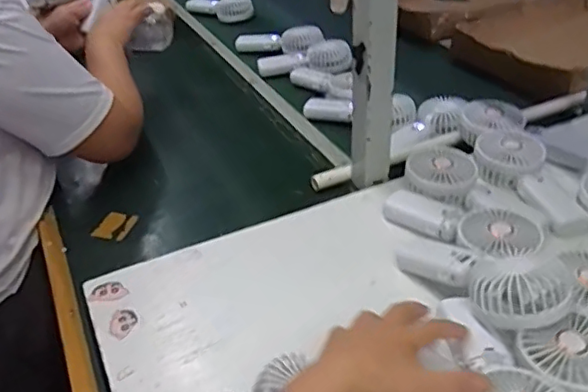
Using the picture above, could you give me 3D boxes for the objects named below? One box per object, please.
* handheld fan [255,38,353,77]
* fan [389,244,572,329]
[{"bbox_3d":[0.021,-0.271,1.184,0.183,0.052,0.067,-6,36,-3],"label":"handheld fan"},{"bbox_3d":[0.175,0.074,0.581,0.076,0.043,0.185,-24,21,-29],"label":"fan"}]

